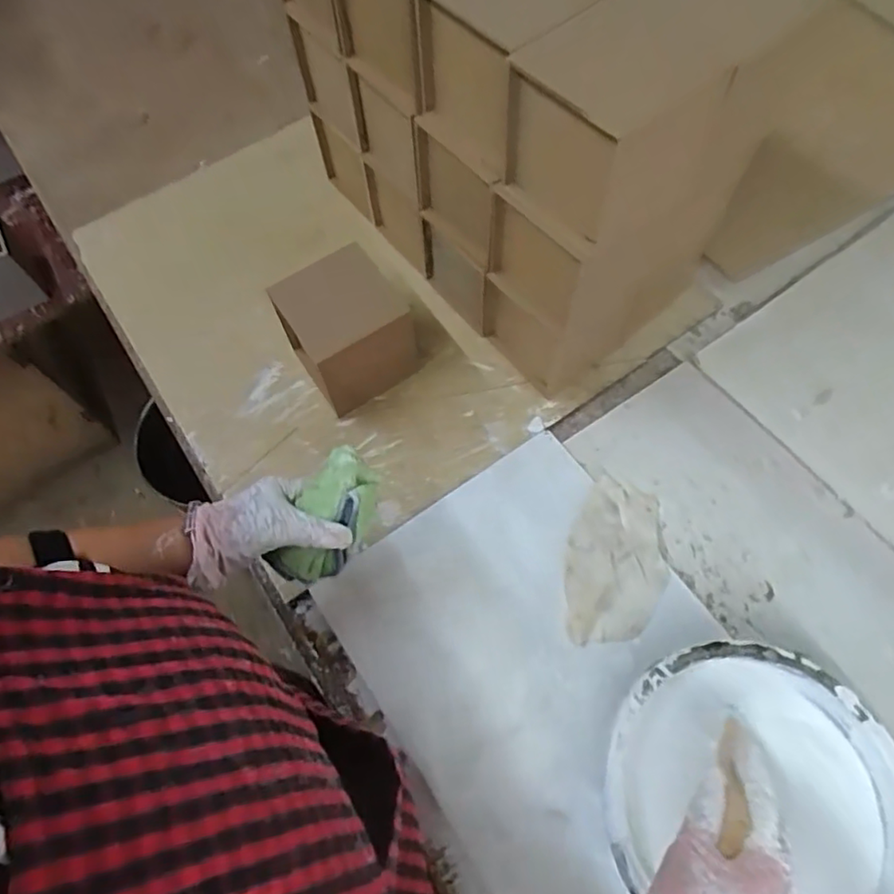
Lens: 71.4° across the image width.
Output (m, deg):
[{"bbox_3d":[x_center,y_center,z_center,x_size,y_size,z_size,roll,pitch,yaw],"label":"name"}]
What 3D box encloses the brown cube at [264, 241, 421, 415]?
[{"bbox_3d":[-0.106,-0.127,0.680,0.115,0.112,0.125,-34,68,-14],"label":"brown cube"}]

